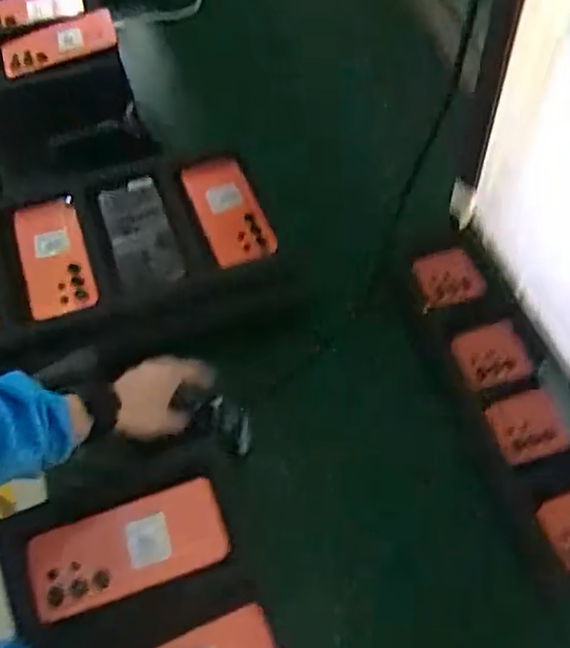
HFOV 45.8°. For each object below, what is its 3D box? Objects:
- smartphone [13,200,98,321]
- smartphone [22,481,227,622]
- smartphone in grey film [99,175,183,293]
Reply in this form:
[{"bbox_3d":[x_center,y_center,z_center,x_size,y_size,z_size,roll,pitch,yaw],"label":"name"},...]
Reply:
[{"bbox_3d":[-0.282,-0.082,0.823,0.078,0.011,0.155,-18,70,-6],"label":"smartphone"},{"bbox_3d":[-0.141,0.202,0.608,0.171,0.012,0.075,-16,62,-12],"label":"smartphone"},{"bbox_3d":[-0.187,-0.115,0.867,0.081,0.008,0.148,-18,73,-8],"label":"smartphone in grey film"}]

